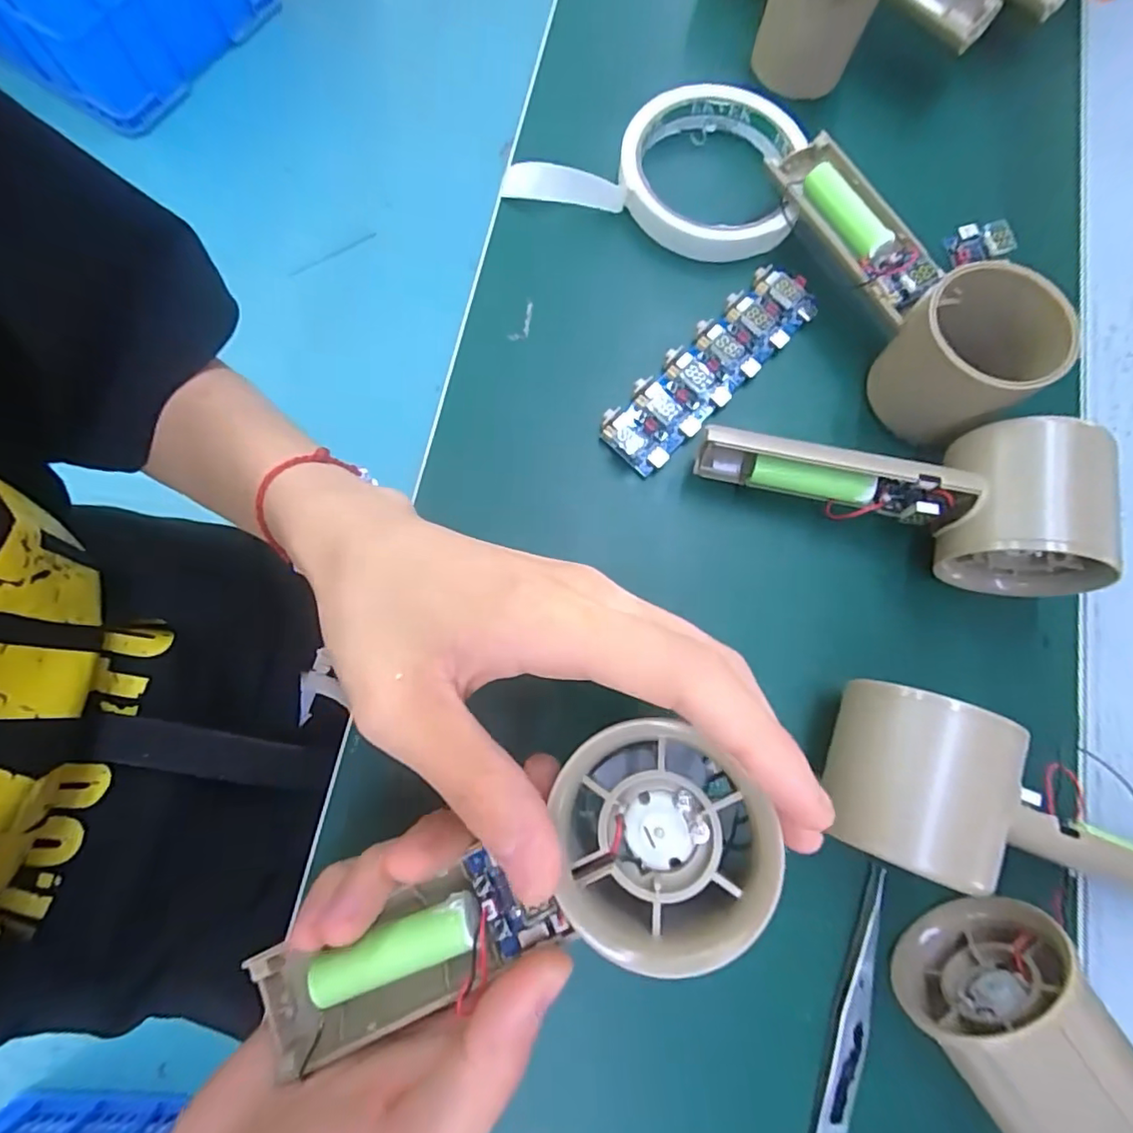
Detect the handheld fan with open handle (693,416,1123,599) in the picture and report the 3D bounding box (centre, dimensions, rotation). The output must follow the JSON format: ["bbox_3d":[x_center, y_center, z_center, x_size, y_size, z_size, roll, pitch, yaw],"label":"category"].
[{"bbox_3d":[0.136,-0.034,0.227,0.156,0.052,0.055,13,78,0],"label":"handheld fan with open handle"}]

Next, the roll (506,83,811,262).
[{"bbox_3d":[0.049,-0.206,0.282,0.138,0.015,0.085,19,78,1],"label":"roll"}]

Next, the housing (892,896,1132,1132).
[{"bbox_3d":[0.153,0.155,0.189,0.058,0.047,0.059,-30,81,-8],"label":"housing"}]

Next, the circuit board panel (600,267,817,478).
[{"bbox_3d":[0.067,-0.093,0.265,0.034,0.017,0.119,44,80,6],"label":"circuit board panel"}]

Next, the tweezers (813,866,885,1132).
[{"bbox_3d":[0.100,0.178,0.205,0.012,0.006,0.130,16,78,1],"label":"tweezers"}]

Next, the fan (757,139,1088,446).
[{"bbox_3d":[0.148,-0.132,0.250,0.051,0.047,0.155,-24,80,-7],"label":"fan"}]

